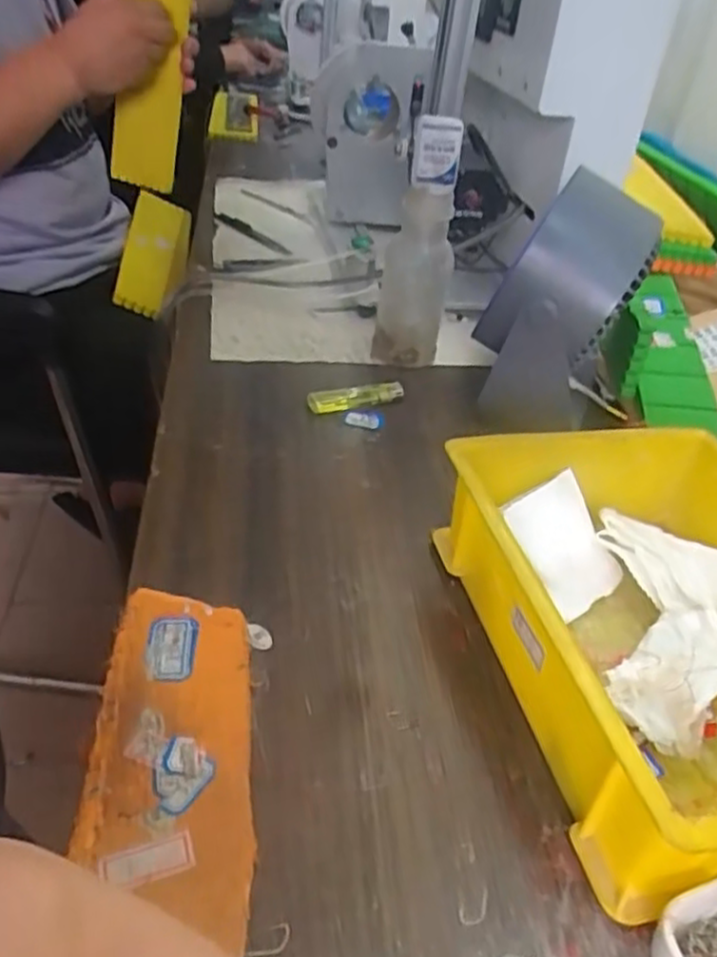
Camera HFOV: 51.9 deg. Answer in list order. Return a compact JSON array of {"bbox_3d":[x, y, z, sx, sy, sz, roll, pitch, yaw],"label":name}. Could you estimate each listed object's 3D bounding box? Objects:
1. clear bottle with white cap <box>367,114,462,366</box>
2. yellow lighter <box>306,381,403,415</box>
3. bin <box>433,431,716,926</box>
[{"bbox_3d":[0.050,-0.187,0.609,0.055,0.194,0.044,7,36,-2],"label":"clear bottle with white cap"},{"bbox_3d":[-0.001,-0.064,0.593,0.080,0.014,0.021,-9,40,-22],"label":"yellow lighter"},{"bbox_3d":[0.160,0.076,0.374,0.175,0.077,0.242,-3,38,-15],"label":"bin"}]

